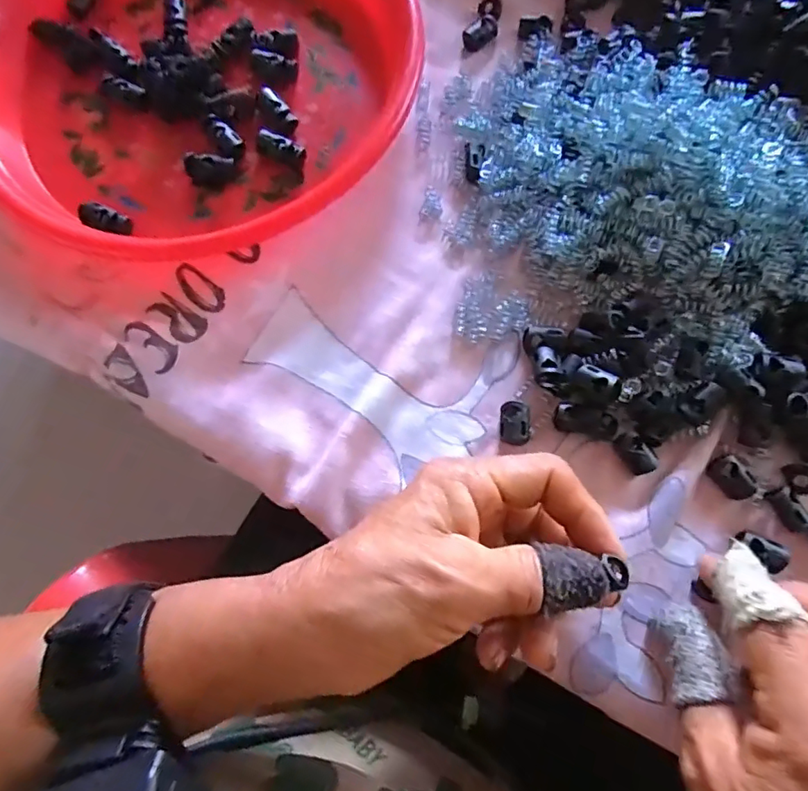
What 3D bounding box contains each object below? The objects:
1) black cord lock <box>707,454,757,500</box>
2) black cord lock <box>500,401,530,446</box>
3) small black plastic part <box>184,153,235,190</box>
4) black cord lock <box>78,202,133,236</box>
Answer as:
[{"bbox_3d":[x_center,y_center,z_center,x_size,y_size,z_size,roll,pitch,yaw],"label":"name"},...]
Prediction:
[{"bbox_3d":[0.150,0.038,0.246,0.013,0.007,0.020,-34,76,-7],"label":"black cord lock"},{"bbox_3d":[0.053,0.013,0.260,0.013,0.009,0.021,6,75,4],"label":"black cord lock"},{"bbox_3d":[-0.107,-0.123,0.295,0.025,0.010,0.016,0,74,2],"label":"small black plastic part"},{"bbox_3d":[-0.160,-0.095,0.291,0.028,0.009,0.013,23,76,8],"label":"black cord lock"}]

